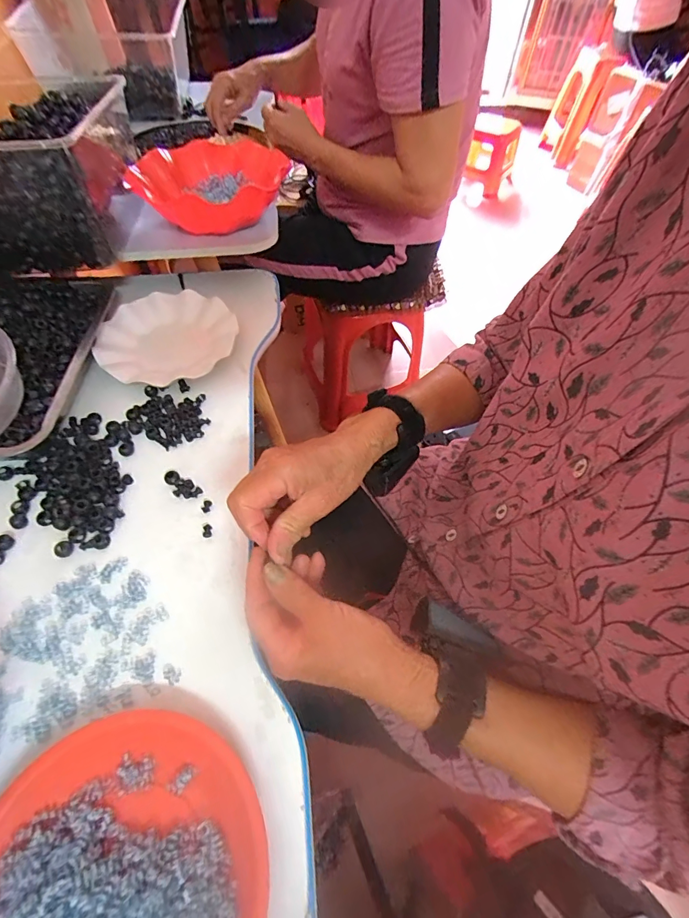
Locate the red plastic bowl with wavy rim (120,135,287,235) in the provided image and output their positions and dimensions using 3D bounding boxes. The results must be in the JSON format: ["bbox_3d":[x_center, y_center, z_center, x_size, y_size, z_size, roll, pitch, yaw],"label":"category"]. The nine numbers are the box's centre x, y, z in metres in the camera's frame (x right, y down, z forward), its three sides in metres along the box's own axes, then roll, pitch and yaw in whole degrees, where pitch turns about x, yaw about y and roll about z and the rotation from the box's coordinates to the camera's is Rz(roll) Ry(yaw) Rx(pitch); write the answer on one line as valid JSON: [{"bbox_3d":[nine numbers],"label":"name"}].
[{"bbox_3d":[-0.196,-0.400,0.587,0.201,0.064,0.216,1,56,-1],"label":"red plastic bowl with wavy rim"}]

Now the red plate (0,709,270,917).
[{"bbox_3d":[-0.150,0.278,0.253,0.188,0.034,0.188,1,56,-1],"label":"red plate"}]

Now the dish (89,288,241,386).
[{"bbox_3d":[-0.238,-0.167,0.542,0.174,0.024,0.152,-25,60,-17],"label":"dish"}]

